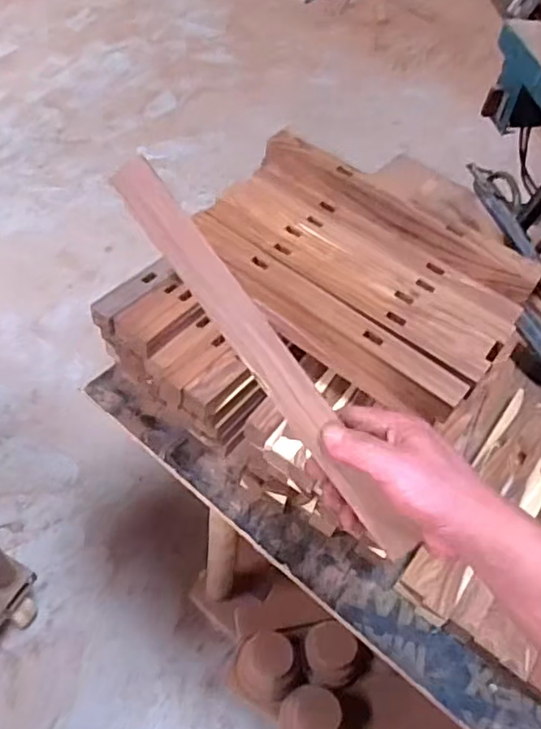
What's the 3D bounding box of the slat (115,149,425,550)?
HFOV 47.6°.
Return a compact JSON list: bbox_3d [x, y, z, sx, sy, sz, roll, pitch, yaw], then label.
[{"bbox_3d":[-0.004,-0.005,0.422,0.028,0.008,0.322,-36,89,-9],"label":"slat"}]

